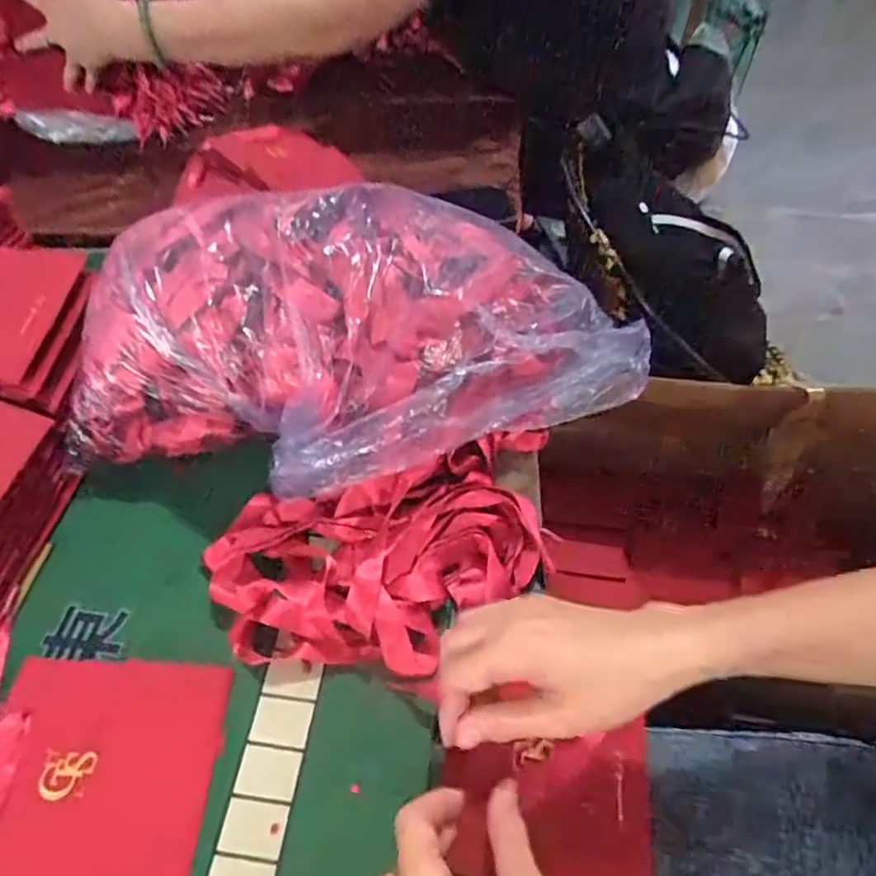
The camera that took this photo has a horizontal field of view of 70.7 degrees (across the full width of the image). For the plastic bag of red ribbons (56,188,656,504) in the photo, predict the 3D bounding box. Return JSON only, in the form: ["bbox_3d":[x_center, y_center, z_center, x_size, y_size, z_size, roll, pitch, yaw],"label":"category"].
[{"bbox_3d":[-0.061,-0.077,0.478,0.465,0.142,0.206,-5,54,-3],"label":"plastic bag of red ribbons"}]

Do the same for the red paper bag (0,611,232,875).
[{"bbox_3d":[-0.239,0.211,0.398,0.182,0.030,0.144,3,54,3],"label":"red paper bag"}]

